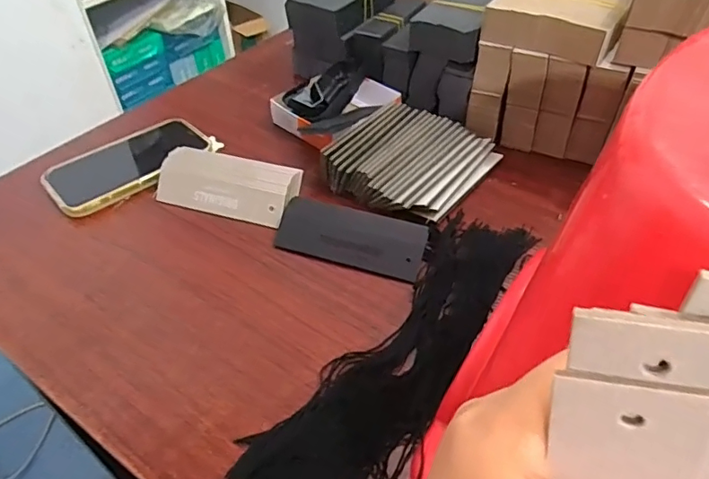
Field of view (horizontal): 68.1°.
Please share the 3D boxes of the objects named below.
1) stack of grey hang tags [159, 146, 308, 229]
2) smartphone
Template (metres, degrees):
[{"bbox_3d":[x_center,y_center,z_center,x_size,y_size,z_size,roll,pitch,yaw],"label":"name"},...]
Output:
[{"bbox_3d":[-0.120,-0.051,0.480,0.130,0.035,0.052,10,45,13],"label":"stack of grey hang tags"},{"bbox_3d":[-0.225,-0.079,0.520,0.152,0.014,0.075,-35,52,-29],"label":"smartphone"}]

